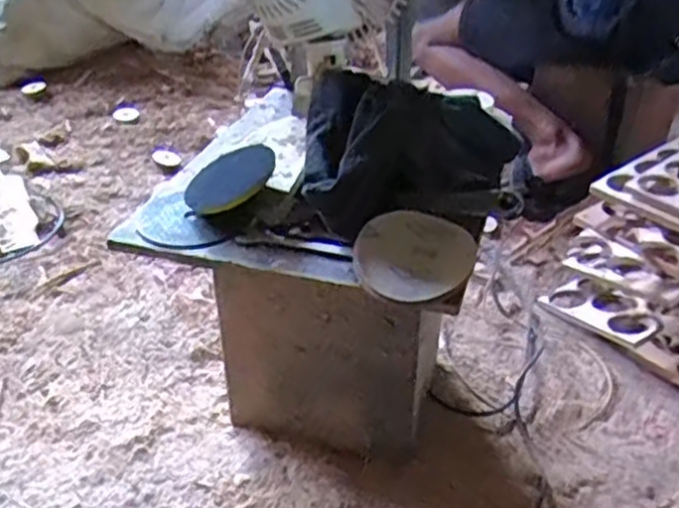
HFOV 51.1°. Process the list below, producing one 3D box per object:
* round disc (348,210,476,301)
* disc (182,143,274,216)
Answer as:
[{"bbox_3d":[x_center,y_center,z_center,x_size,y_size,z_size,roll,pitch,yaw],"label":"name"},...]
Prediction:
[{"bbox_3d":[0.061,0.000,0.585,0.094,0.011,0.090,-4,52,6],"label":"round disc"},{"bbox_3d":[-0.101,-0.070,0.669,0.091,0.008,0.064,-32,49,-10],"label":"disc"}]

